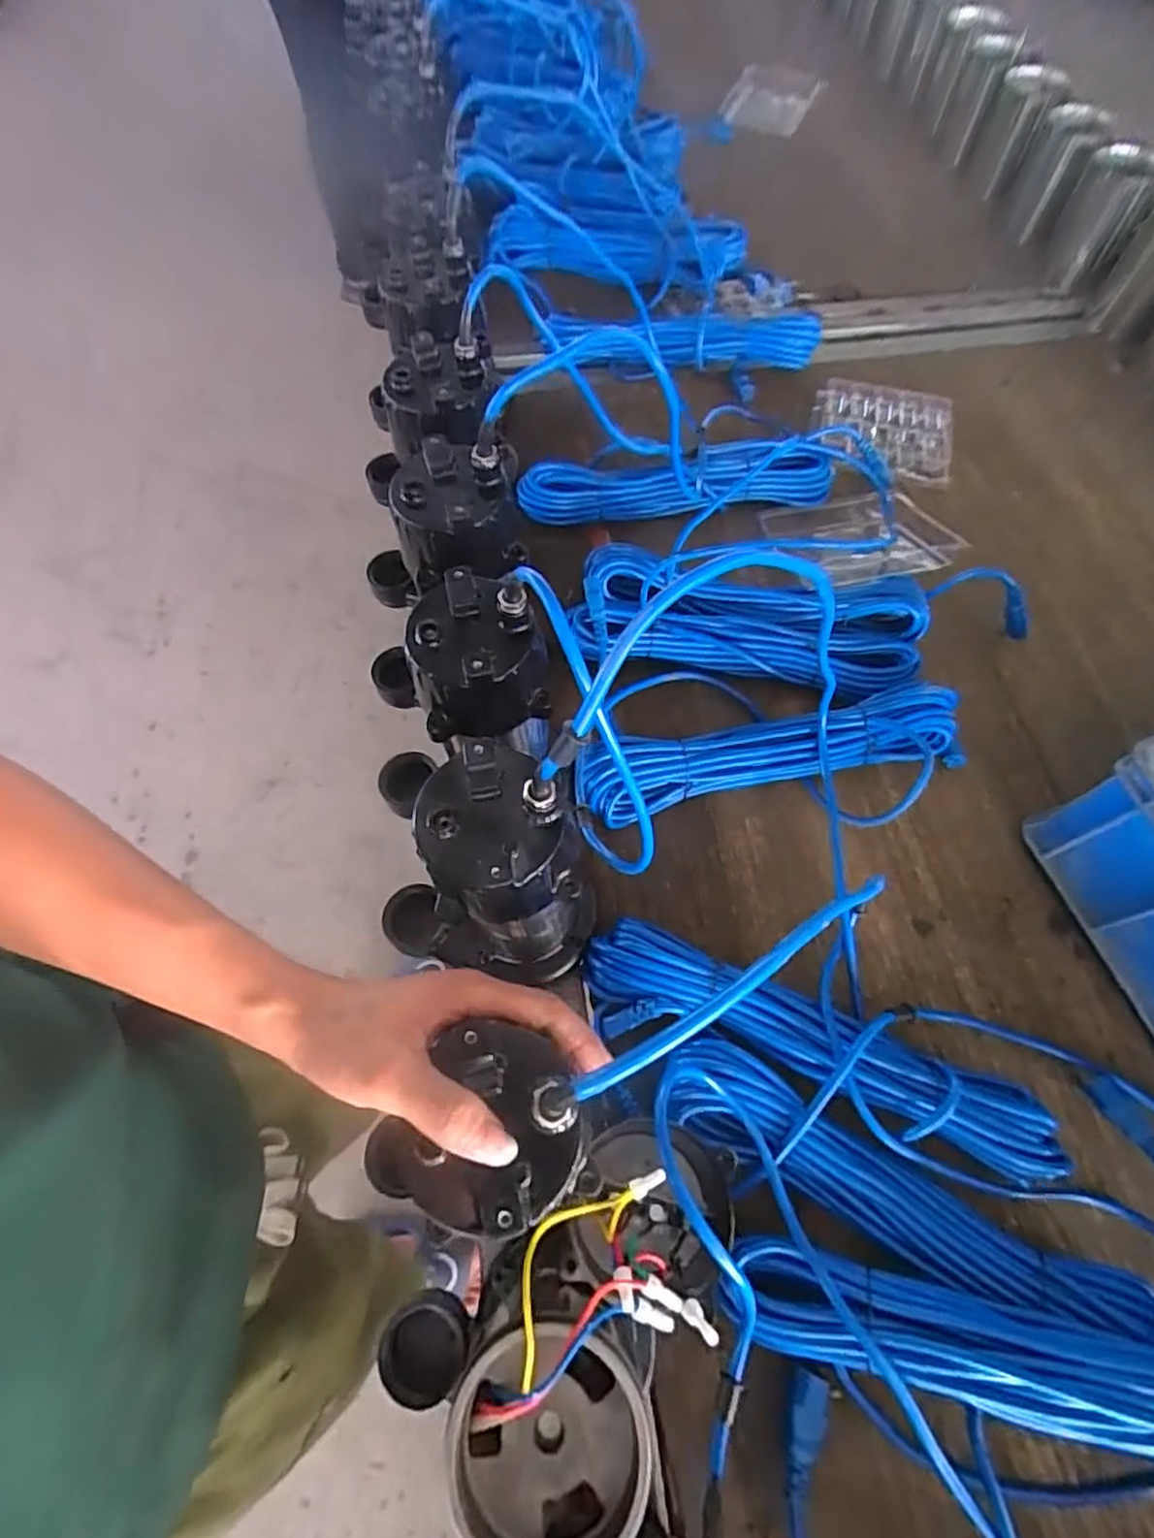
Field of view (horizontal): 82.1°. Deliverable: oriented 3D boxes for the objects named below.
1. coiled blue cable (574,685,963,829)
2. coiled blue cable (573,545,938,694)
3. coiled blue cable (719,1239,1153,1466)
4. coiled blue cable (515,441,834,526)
[{"bbox_3d":[0.172,-0.015,0.601,0.348,0.066,0.072,-9,64,-7],"label":"coiled blue cable"},{"bbox_3d":[0.167,-0.144,0.667,0.341,0.062,0.128,8,63,2],"label":"coiled blue cable"},{"bbox_3d":[0.273,0.349,0.396,0.323,0.047,0.079,4,63,14],"label":"coiled blue cable"},{"bbox_3d":[0.113,-0.317,0.744,0.350,0.075,0.065,-7,64,-6],"label":"coiled blue cable"}]

